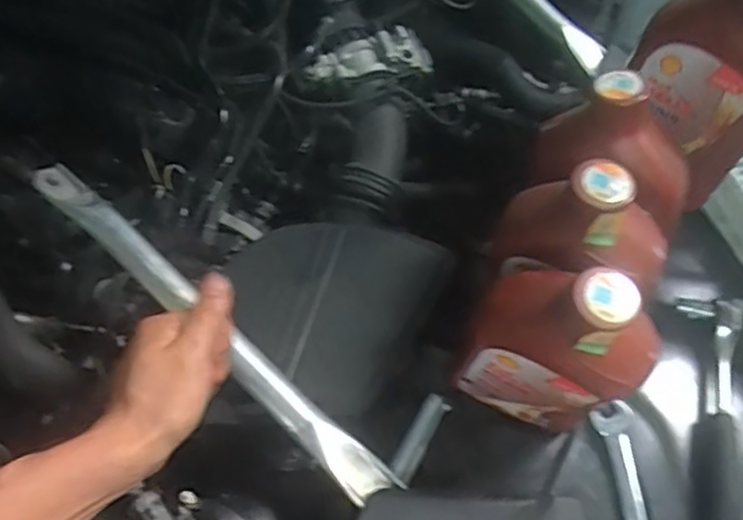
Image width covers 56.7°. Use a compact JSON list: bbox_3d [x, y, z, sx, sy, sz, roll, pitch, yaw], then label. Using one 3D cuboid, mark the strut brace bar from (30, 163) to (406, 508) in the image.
[{"bbox_3d":[-0.144,0.045,0.571,0.413,0.060,0.033,40,68,15],"label":"strut brace bar"}]

